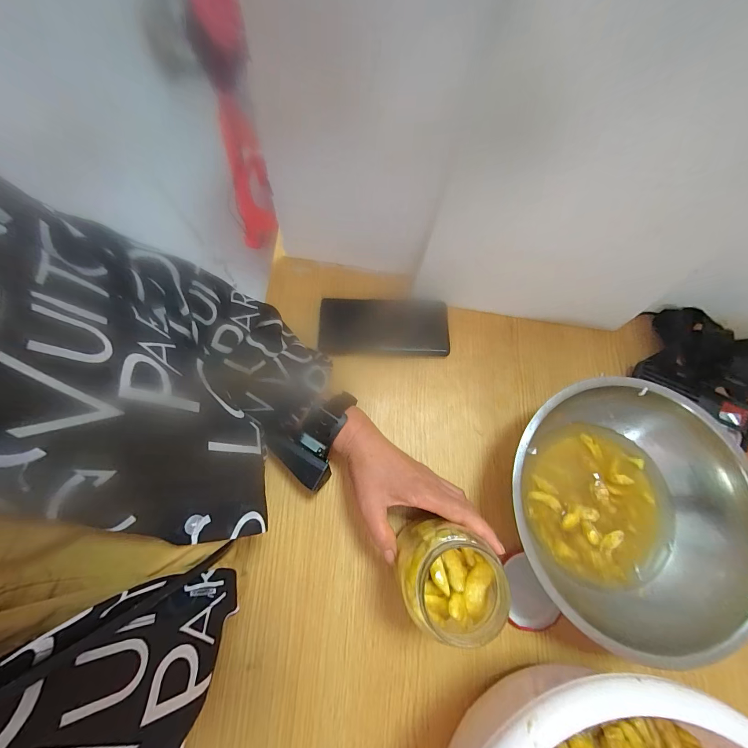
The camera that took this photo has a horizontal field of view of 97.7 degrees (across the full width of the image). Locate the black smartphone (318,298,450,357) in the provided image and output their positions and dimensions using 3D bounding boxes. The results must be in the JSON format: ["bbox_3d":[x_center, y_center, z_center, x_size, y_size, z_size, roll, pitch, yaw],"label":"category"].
[{"bbox_3d":[0.013,-0.061,0.423,0.163,0.011,0.076,1,71,-2],"label":"black smartphone"}]

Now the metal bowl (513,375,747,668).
[{"bbox_3d":[0.247,0.130,0.335,0.235,0.081,0.224,1,71,-2],"label":"metal bowl"}]

